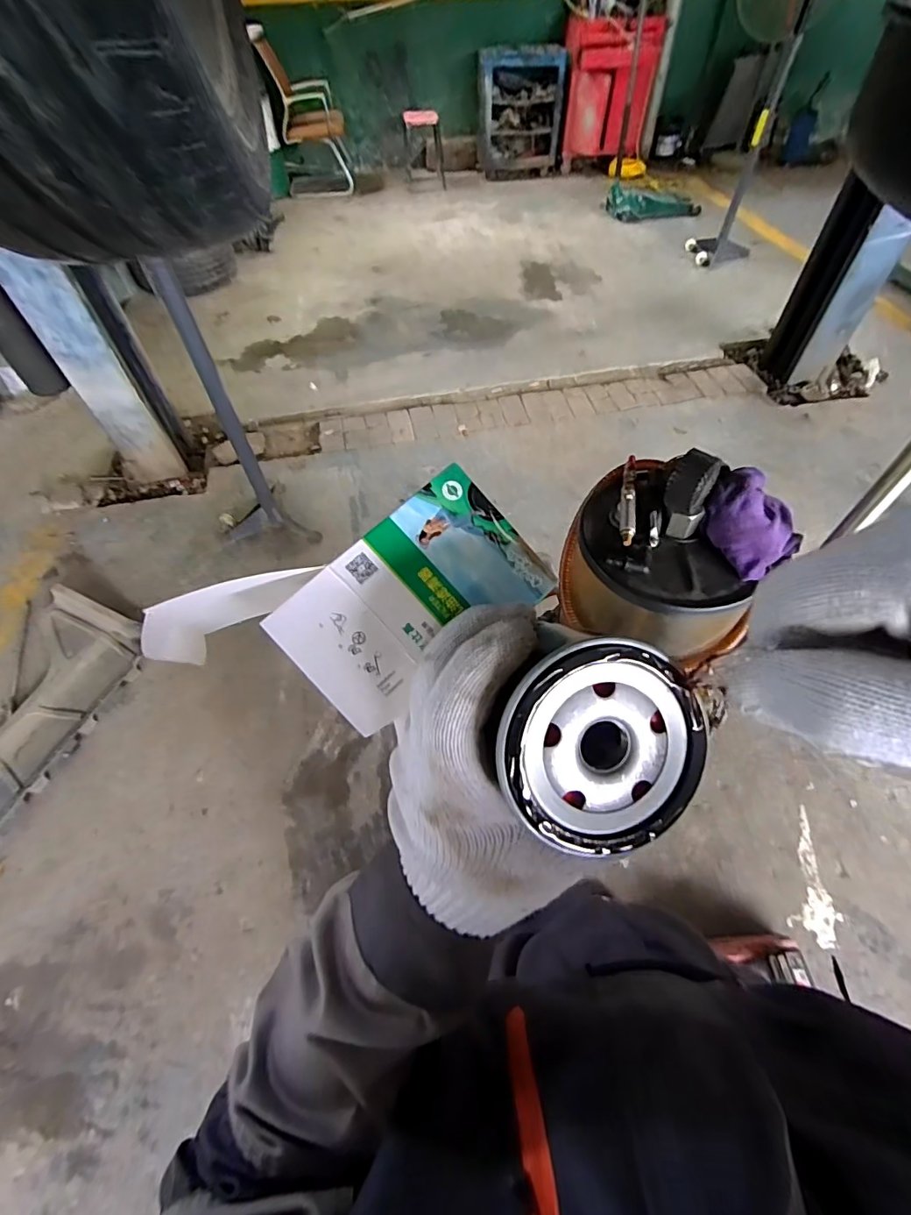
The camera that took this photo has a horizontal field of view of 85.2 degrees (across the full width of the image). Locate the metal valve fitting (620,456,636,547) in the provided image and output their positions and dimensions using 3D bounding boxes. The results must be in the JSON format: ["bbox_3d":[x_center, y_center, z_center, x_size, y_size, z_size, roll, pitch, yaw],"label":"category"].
[{"bbox_3d":[0.232,-0.144,0.660,0.019,0.019,0.148,8,56,7],"label":"metal valve fitting"}]

